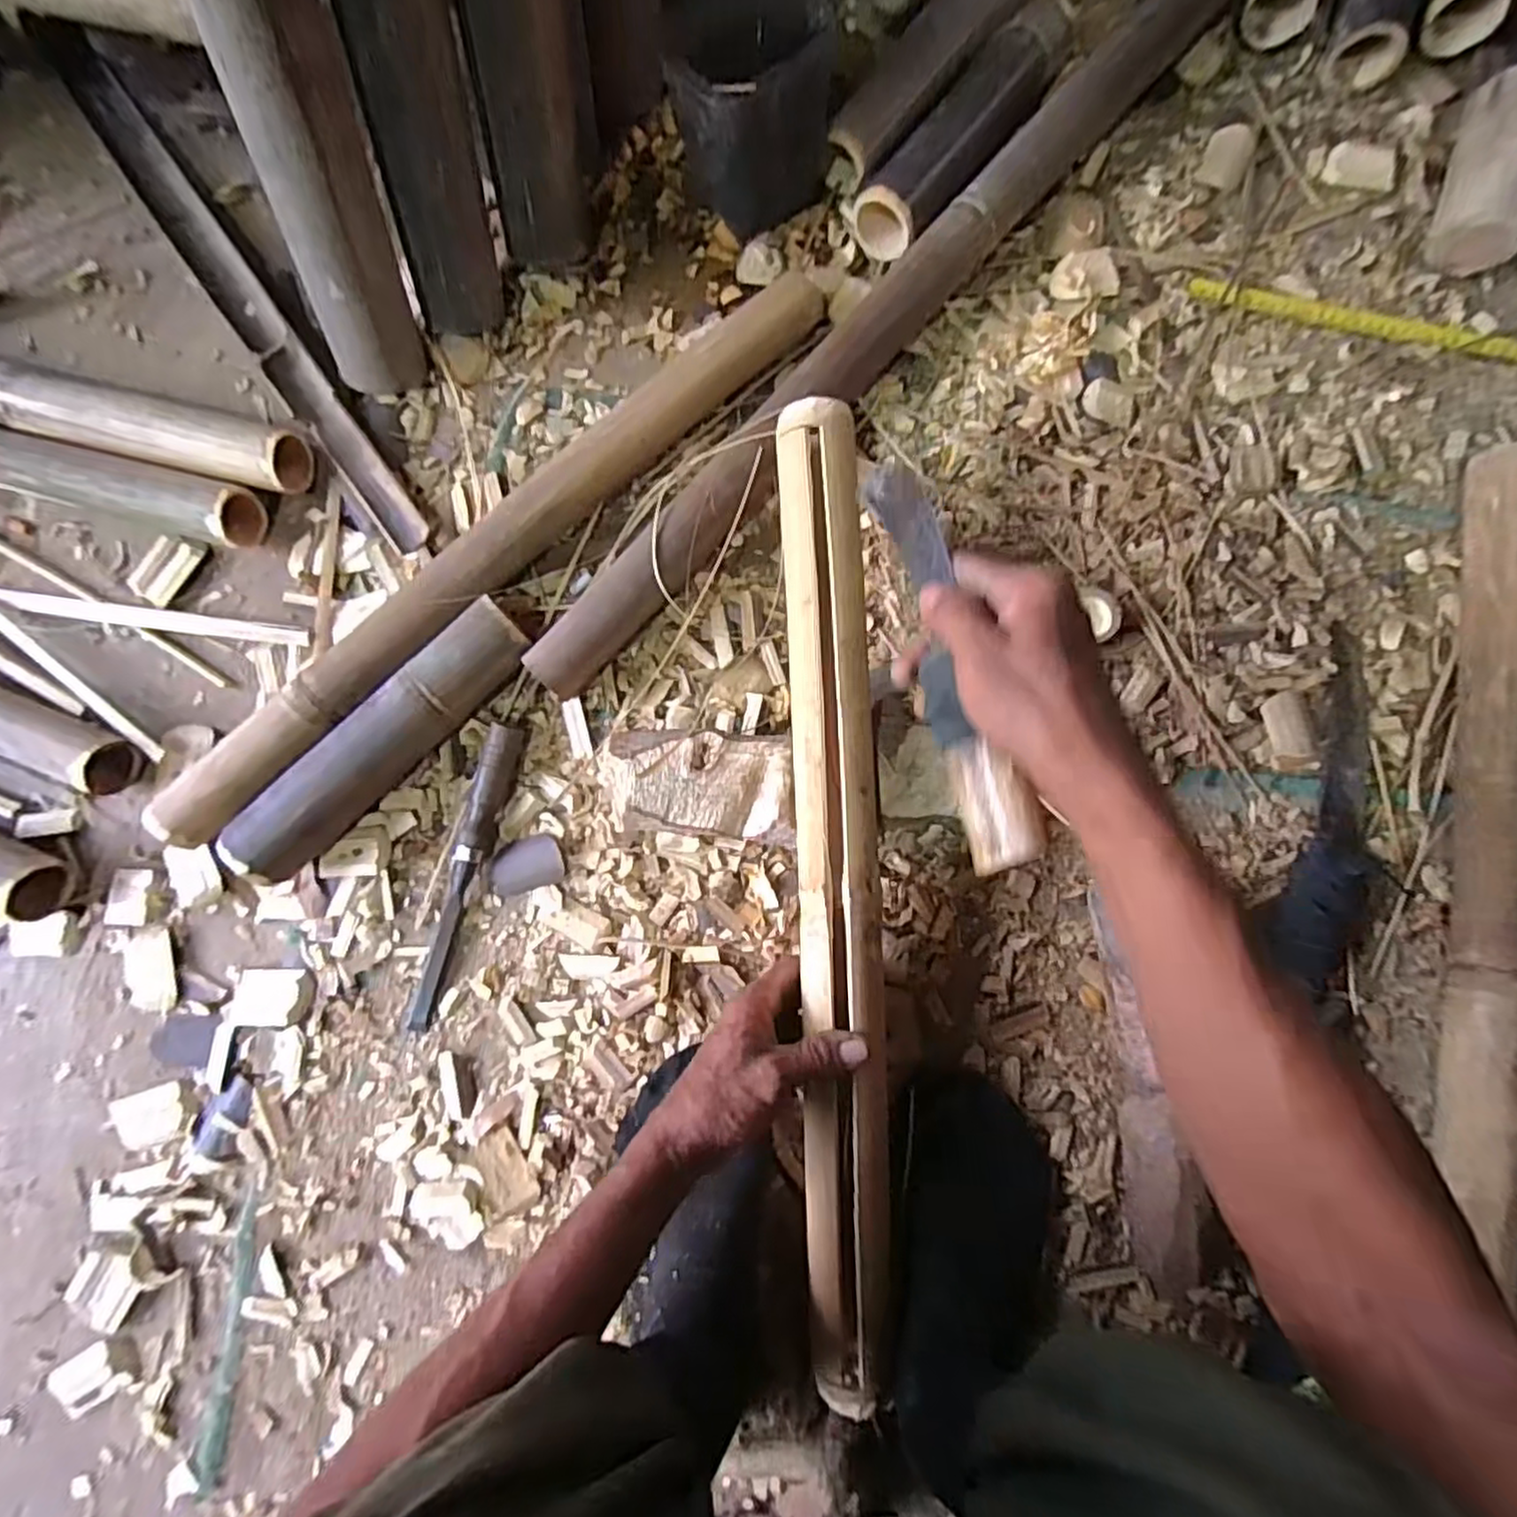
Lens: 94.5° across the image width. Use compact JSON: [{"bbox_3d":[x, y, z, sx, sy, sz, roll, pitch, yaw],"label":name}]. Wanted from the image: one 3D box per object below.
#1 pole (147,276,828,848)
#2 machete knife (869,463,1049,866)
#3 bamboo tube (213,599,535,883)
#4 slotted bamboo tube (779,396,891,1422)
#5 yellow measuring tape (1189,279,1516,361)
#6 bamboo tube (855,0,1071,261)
[{"bbox_3d":[-0.201,-0.161,0.565,0.661,0.059,0.063,-41,82,-3],"label":"pole"},{"bbox_3d":[0.100,-0.058,0.369,0.033,0.035,0.232,-11,76,1],"label":"machete knife"},{"bbox_3d":[-0.288,-0.014,0.547,0.264,0.063,0.054,-44,82,-4],"label":"bamboo tube"},{"bbox_3d":[0.051,0.081,0.468,0.057,0.039,0.642,-2,87,2],"label":"slotted bamboo tube"},{"bbox_3d":[0.521,-0.372,0.598,0.300,0.008,0.021,15,83,5],"label":"yellow measuring tape"},{"bbox_3d":[0.182,-0.533,0.598,0.062,0.061,0.258,38,85,7],"label":"bamboo tube"}]

